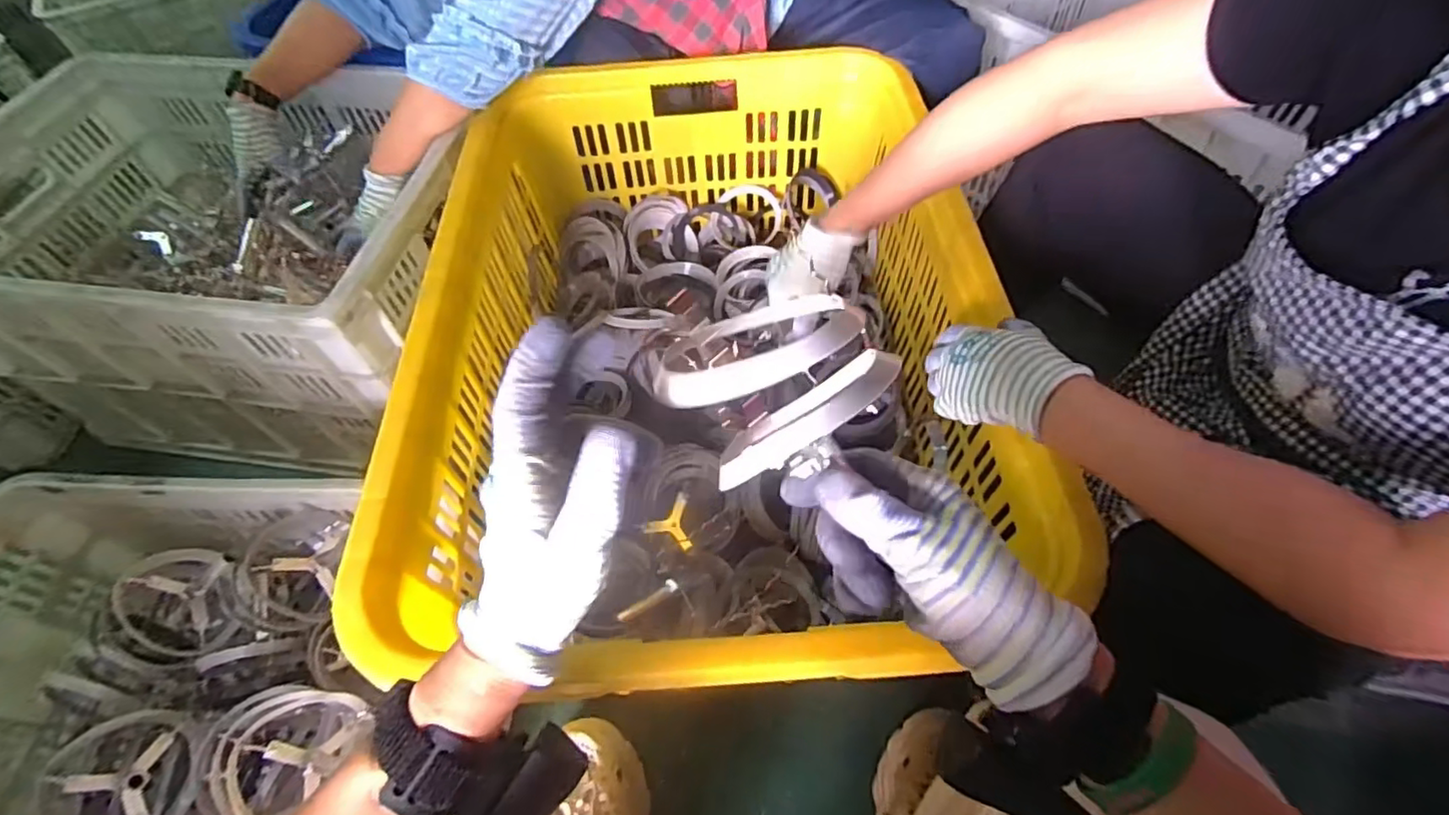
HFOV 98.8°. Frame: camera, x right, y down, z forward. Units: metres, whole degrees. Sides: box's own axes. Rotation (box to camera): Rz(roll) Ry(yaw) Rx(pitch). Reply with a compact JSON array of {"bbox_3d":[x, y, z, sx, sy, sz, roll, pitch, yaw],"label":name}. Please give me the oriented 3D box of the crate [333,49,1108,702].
[{"bbox_3d":[-0.018,-0.117,0.784,0.579,0.265,0.875,-4,56,1],"label":"crate"}]

